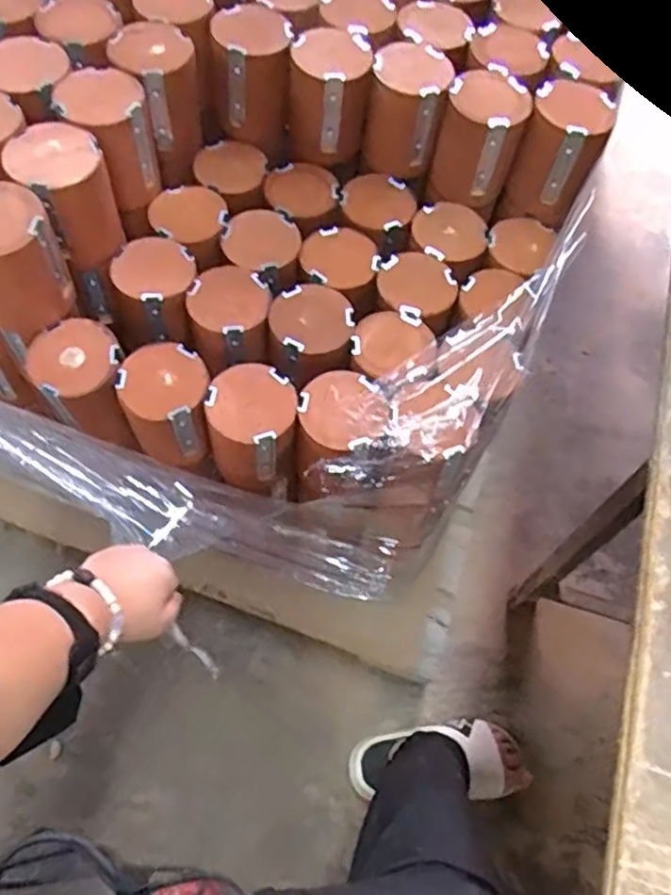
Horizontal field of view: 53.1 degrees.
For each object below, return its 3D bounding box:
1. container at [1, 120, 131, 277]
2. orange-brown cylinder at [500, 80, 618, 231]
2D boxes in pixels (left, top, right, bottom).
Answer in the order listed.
[{"bbox_3d":[-0.233,-0.216,0.588,0.078,0.116,0.061,-21,67,-15],"label":"container"},{"bbox_3d":[0.216,-0.286,0.658,0.074,0.102,0.077,25,64,7],"label":"orange-brown cylinder"}]

